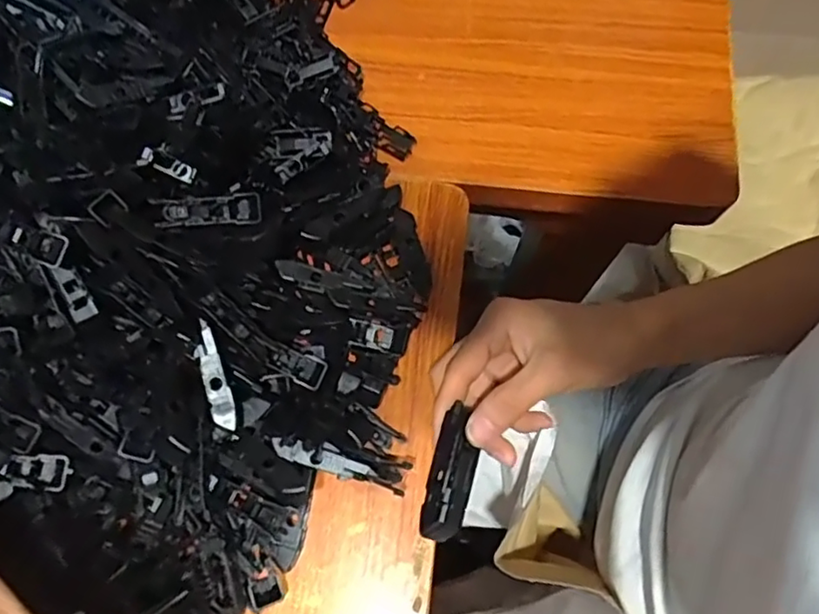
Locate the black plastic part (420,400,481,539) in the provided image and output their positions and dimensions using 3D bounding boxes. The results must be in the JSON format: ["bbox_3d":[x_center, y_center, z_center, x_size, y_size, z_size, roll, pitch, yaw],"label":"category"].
[{"bbox_3d":[0.022,0.083,0.315,0.022,0.011,0.066,12,74,3],"label":"black plastic part"}]

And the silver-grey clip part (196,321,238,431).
[{"bbox_3d":[-0.112,0.040,0.358,0.014,0.004,0.063,-16,86,-6],"label":"silver-grey clip part"}]

